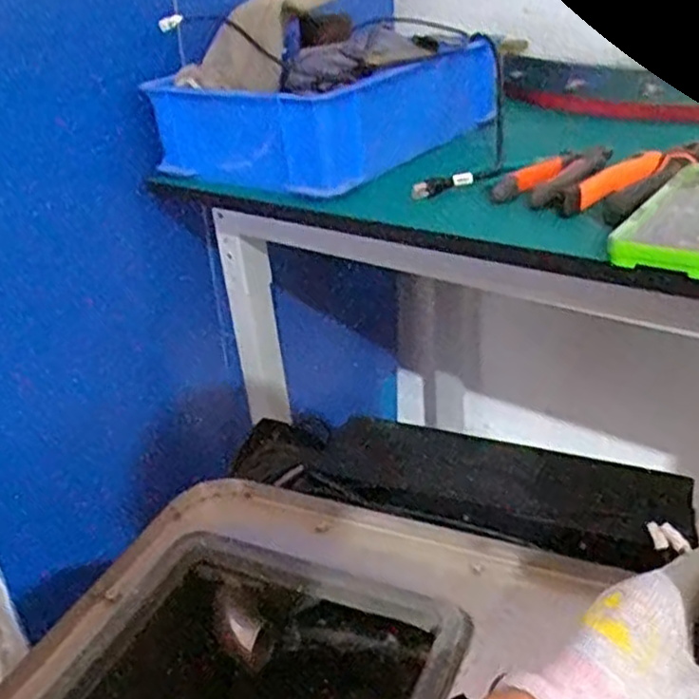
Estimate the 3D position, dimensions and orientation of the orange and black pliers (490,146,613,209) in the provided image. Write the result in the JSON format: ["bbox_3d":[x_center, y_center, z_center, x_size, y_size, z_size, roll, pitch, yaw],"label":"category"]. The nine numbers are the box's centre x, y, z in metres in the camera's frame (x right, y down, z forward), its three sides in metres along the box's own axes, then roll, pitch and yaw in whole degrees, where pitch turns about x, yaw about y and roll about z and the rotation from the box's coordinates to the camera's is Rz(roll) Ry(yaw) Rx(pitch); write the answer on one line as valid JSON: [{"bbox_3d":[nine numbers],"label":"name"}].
[{"bbox_3d":[0.186,-0.162,0.665,0.059,0.019,0.151,19,37,37],"label":"orange and black pliers"}]

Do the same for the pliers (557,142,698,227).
[{"bbox_3d":[0.234,-0.141,0.611,0.070,0.028,0.141,20,38,38],"label":"pliers"}]

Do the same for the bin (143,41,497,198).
[{"bbox_3d":[-0.023,-0.257,0.795,0.231,0.096,0.297,20,38,38],"label":"bin"}]

